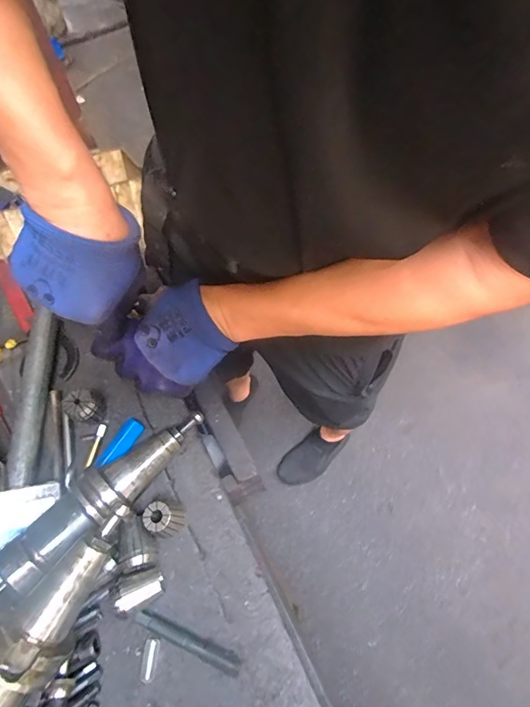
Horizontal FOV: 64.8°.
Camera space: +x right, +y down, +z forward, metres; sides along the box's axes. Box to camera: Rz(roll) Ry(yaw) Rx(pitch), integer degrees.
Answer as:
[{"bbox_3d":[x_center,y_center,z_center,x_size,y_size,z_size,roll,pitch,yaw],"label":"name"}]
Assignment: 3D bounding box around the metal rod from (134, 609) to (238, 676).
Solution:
[{"bbox_3d":[-0.064,0.233,0.337,0.092,0.012,0.011,19,64,13],"label":"metal rod"}]

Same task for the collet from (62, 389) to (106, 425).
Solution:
[{"bbox_3d":[-0.180,0.056,0.423,0.029,0.041,0.030,-1,61,2],"label":"collet"}]

